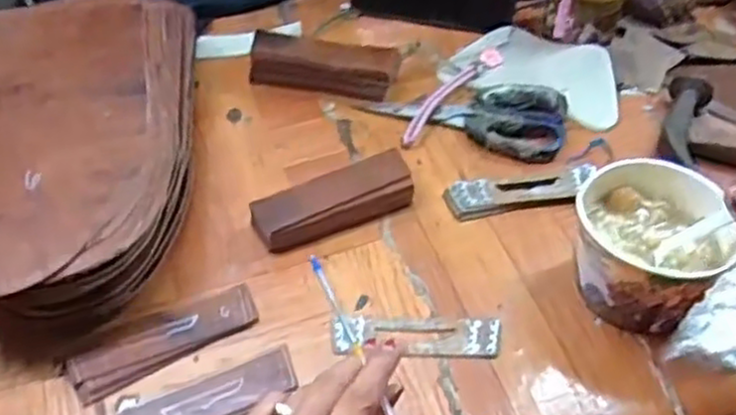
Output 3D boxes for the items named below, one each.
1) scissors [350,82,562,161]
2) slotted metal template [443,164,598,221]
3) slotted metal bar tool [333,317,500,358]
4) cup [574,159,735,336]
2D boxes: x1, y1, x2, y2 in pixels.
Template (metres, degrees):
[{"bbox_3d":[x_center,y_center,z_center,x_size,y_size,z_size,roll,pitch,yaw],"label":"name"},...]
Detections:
[{"bbox_3d":[0.083,-0.085,0.628,0.173,0.027,0.075,16,51,14],"label":"scissors"},{"bbox_3d":[0.120,-0.013,0.566,0.118,0.008,0.037,-9,44,-2],"label":"slotted metal template"},{"bbox_3d":[0.031,0.084,0.481,0.109,0.004,0.029,2,49,2],"label":"slotted metal bar tool"},{"bbox_3d":[0.181,0.027,0.481,0.084,0.076,0.095,-32,56,-25],"label":"cup"}]

